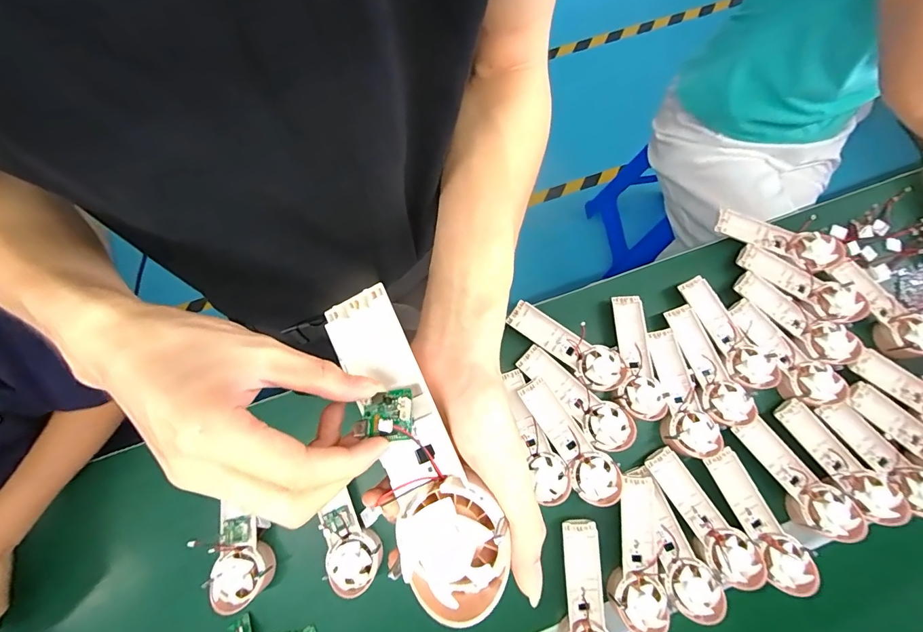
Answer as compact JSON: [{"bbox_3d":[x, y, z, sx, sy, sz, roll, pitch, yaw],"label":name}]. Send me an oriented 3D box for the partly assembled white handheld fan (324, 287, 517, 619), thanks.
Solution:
[{"bbox_3d":[-0.027,0.072,0.225,0.053,0.025,0.179,-23,80,-6],"label":"partly assembled white handheld fan"}]

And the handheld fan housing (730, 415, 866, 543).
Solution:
[{"bbox_3d":[0.437,0.213,0.544,0.064,0.038,0.175,-39,80,-10],"label":"handheld fan housing"}]

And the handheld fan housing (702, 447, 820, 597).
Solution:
[{"bbox_3d":[0.375,0.258,0.525,0.058,0.031,0.174,-28,78,-7],"label":"handheld fan housing"}]

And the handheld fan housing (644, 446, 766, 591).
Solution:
[{"bbox_3d":[0.306,0.258,0.526,0.063,0.032,0.177,-37,80,-9],"label":"handheld fan housing"}]

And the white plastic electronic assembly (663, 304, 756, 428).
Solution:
[{"bbox_3d":[0.345,0.066,0.576,0.056,0.028,0.170,-15,77,-5],"label":"white plastic electronic assembly"}]

